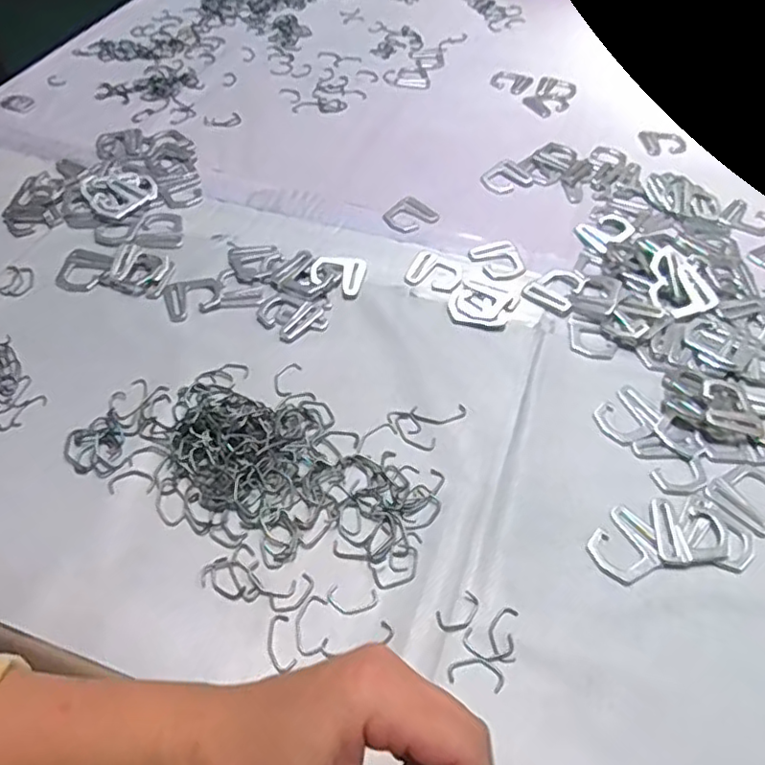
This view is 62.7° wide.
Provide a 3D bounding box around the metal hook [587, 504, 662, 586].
[{"bbox_3d":[0.171,0.114,0.438,0.051,0.004,0.044,-34,60,-25],"label":"metal hook"}]

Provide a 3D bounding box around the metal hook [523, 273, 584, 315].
[{"bbox_3d":[0.165,-0.090,0.598,0.045,0.005,0.052,30,57,20],"label":"metal hook"}]

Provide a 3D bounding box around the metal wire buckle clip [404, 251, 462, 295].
[{"bbox_3d":[0.053,-0.108,0.616,0.052,0.004,0.050,24,55,17],"label":"metal wire buckle clip"}]

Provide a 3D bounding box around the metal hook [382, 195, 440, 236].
[{"bbox_3d":[0.029,-0.178,0.672,0.047,0.004,0.057,33,58,22],"label":"metal hook"}]

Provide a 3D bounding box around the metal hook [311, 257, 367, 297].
[{"bbox_3d":[-0.043,-0.108,0.610,0.050,0.006,0.048,11,53,7],"label":"metal hook"}]

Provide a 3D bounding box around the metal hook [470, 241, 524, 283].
[{"bbox_3d":[0.117,-0.120,0.628,0.045,0.006,0.052,-15,54,-12],"label":"metal hook"}]

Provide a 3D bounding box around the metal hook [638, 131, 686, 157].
[{"bbox_3d":[0.340,-0.291,0.762,0.050,0.006,0.045,-4,52,-5],"label":"metal hook"}]

